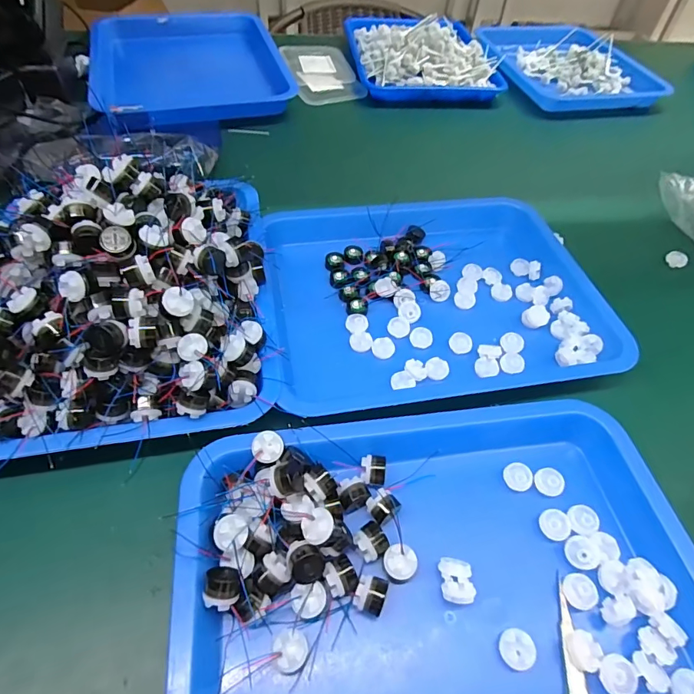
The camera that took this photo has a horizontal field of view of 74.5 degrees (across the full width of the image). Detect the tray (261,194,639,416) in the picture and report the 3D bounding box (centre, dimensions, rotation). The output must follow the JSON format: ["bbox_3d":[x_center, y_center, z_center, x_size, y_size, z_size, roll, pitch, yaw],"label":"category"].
[{"bbox_3d":[0.082,-0.063,0.463,0.325,0.039,0.269,-5,51,-10],"label":"tray"}]

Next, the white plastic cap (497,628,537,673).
[{"bbox_3d":[0.103,0.184,0.278,0.020,0.005,0.021,3,50,-3],"label":"white plastic cap"}]

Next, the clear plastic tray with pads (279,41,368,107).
[{"bbox_3d":[-0.045,-0.492,0.807,0.113,0.014,0.243,-9,52,-13],"label":"clear plastic tray with pads"}]

